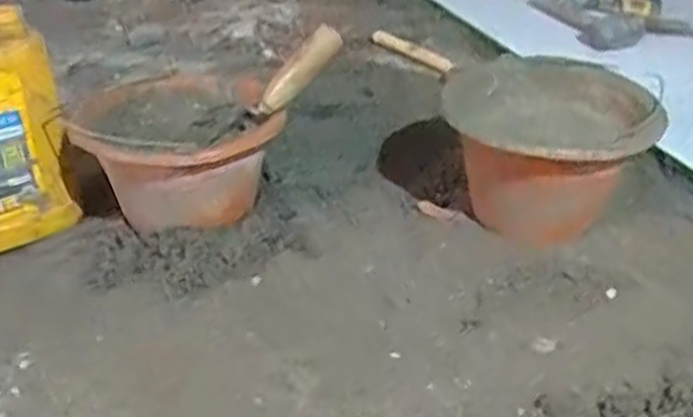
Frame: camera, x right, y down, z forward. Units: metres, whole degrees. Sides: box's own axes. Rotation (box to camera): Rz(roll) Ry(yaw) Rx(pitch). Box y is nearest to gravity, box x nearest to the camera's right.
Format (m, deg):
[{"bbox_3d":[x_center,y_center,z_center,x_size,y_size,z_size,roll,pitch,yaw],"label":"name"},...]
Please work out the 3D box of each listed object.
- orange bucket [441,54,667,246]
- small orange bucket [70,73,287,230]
[{"bbox_3d":[0.257,-0.070,0.987,0.223,0.155,0.259,-2,34,0],"label":"orange bucket"},{"bbox_3d":[-0.211,-0.075,0.988,0.236,0.129,0.235,-1,34,1],"label":"small orange bucket"}]

